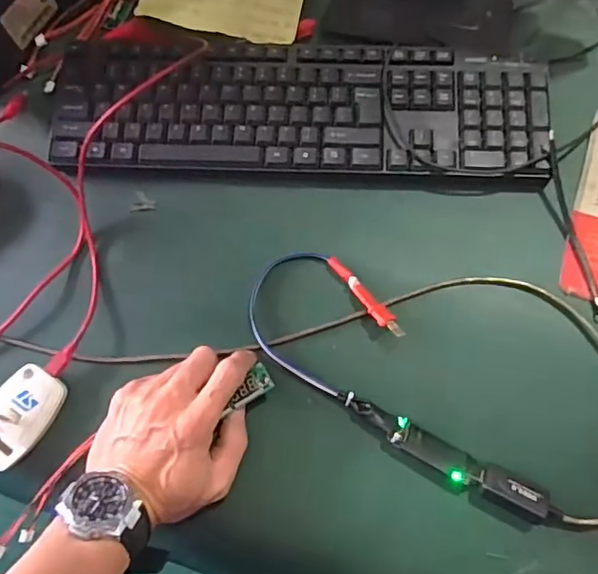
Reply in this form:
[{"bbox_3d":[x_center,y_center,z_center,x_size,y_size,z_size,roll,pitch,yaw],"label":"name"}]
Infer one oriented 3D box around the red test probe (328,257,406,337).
[{"bbox_3d":[0.052,0.008,0.457,0.015,0.013,0.082,-41,77,-10],"label":"red test probe"}]

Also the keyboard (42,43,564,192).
[{"bbox_3d":[-0.001,-0.151,0.494,0.413,0.022,0.124,2,74,2],"label":"keyboard"}]

